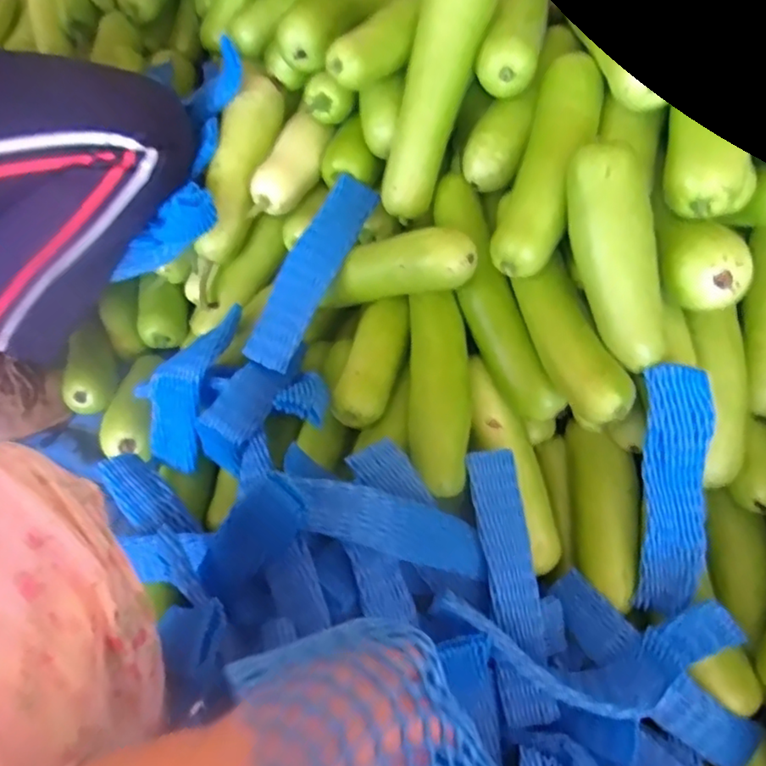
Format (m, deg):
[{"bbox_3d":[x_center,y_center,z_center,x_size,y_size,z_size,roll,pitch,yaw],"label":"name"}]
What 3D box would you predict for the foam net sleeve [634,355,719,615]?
[{"bbox_3d":[0.261,0.098,0.548,0.053,0.025,0.230,-4,103,-4],"label":"foam net sleeve"}]

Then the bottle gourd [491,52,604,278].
[{"bbox_3d":[0.155,-0.204,0.568,0.058,0.047,0.213,17,85,9],"label":"bottle gourd"}]

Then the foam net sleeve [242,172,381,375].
[{"bbox_3d":[-0.073,-0.122,0.655,0.051,0.034,0.230,24,78,13],"label":"foam net sleeve"}]

